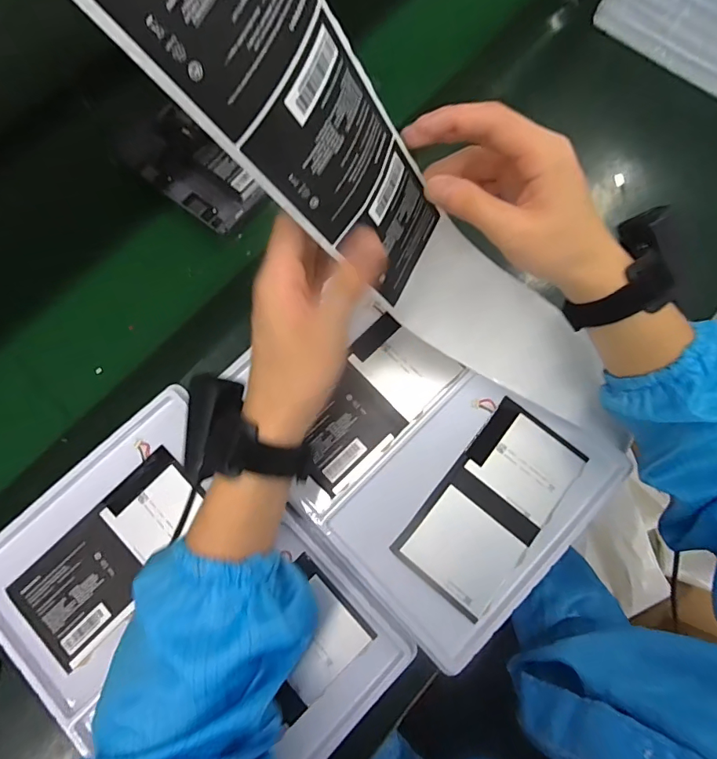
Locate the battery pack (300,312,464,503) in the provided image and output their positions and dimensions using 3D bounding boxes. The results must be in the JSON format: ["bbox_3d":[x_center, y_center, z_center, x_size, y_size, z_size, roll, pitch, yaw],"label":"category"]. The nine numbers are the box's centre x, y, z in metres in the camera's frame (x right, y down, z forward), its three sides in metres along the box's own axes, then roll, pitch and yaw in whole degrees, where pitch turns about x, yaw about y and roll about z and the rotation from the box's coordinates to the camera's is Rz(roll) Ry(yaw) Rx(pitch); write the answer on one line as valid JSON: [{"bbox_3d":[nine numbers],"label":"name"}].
[{"bbox_3d":[0.007,0.017,0.412,0.162,0.010,0.088,-44,78,-9],"label":"battery pack"}]

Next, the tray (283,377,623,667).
[{"bbox_3d":[0.103,0.109,0.392,0.234,0.013,0.158,-43,78,-9],"label":"tray"}]

